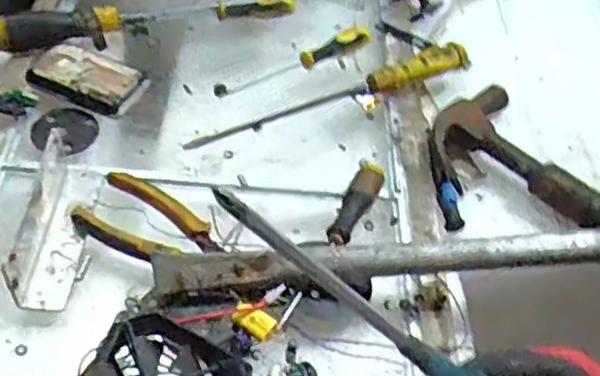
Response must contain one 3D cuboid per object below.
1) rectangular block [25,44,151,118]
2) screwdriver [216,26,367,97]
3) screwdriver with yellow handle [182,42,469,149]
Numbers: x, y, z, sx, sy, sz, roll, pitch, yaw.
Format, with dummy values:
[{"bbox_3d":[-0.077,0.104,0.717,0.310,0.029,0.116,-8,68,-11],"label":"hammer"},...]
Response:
[{"bbox_3d":[-0.195,-0.099,0.616,0.098,0.025,0.051,21,52,11],"label":"rectangular block"},{"bbox_3d":[-0.004,-0.124,0.663,0.173,0.025,0.015,-24,57,-23],"label":"screwdriver"},{"bbox_3d":[0.036,-0.089,0.633,0.290,0.032,0.028,-19,55,-20],"label":"screwdriver with yellow handle"}]

